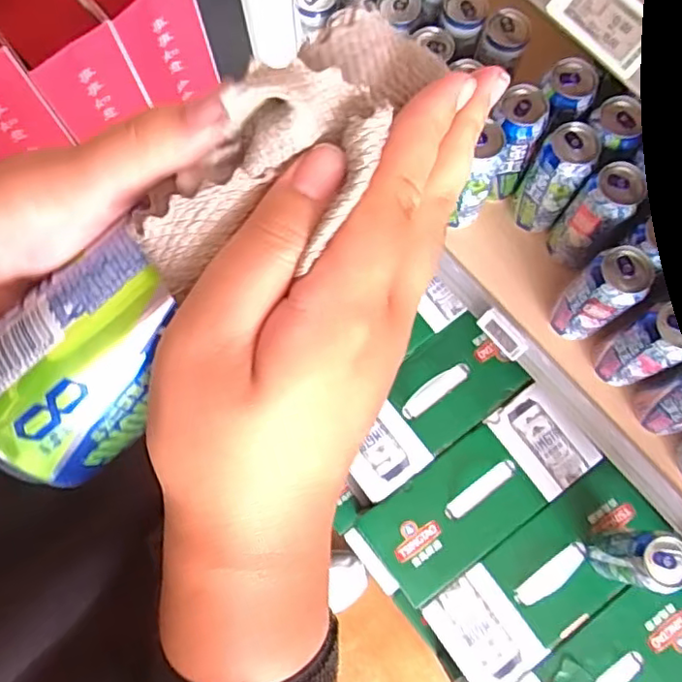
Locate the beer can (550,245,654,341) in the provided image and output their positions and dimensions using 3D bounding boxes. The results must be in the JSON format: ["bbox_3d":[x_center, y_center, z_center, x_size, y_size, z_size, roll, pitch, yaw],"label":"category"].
[{"bbox_3d":[0.300,-0.050,0.721,0.059,0.159,0.060,0,75,1],"label":"beer can"}]

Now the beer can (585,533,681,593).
[{"bbox_3d":[0.356,0.264,0.755,0.056,0.172,0.059,0,75,1],"label":"beer can"}]

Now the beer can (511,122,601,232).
[{"bbox_3d":[0.259,-0.198,0.764,0.061,0.150,0.065,0,75,1],"label":"beer can"}]

